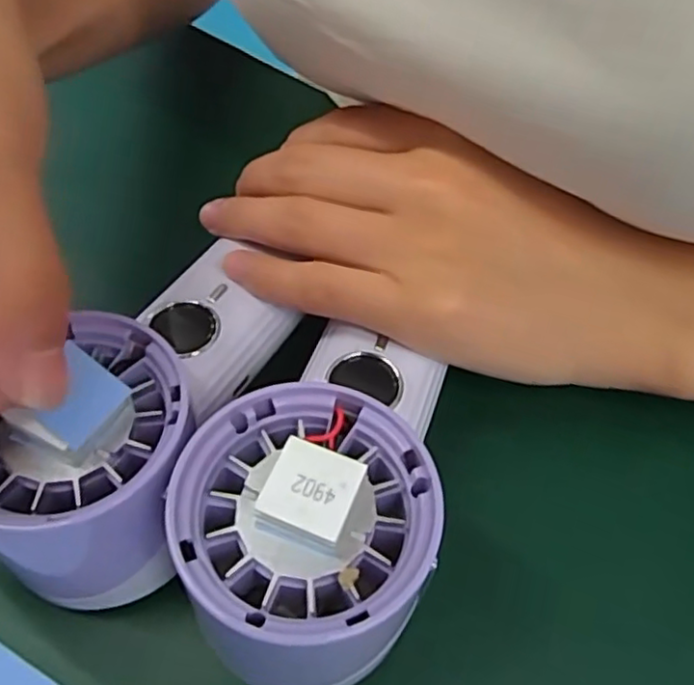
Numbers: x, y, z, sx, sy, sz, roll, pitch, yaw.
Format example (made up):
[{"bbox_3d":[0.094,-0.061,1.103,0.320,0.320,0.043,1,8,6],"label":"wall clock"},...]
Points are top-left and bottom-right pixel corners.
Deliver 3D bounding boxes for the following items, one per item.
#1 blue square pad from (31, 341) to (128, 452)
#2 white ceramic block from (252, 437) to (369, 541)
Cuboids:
[{"bbox_3d":[-0.066,0.013,0.158,0.018,0.004,0.019,43,66,-6],"label":"blue square pad"},{"bbox_3d":[-0.008,0.036,0.155,0.020,0.011,0.019,19,63,12],"label":"white ceramic block"}]

